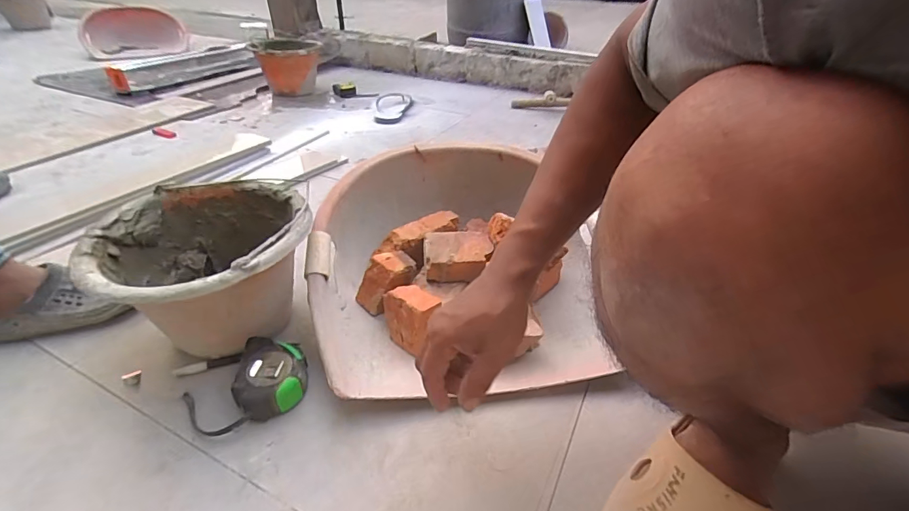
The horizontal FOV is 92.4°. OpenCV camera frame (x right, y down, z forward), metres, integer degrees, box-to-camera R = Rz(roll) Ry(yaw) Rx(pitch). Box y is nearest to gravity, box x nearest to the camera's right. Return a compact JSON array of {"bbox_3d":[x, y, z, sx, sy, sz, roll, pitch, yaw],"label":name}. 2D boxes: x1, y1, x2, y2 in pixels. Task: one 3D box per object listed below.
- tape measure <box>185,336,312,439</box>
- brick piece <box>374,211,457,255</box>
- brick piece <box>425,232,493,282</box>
[{"bbox_3d":[-0.250,0.147,0.523,0.137,0.045,0.114,-17,39,-25],"label":"tape measure"},{"bbox_3d":[-0.055,-0.037,0.699,0.143,0.032,0.044,-27,44,-34],"label":"brick piece"},{"bbox_3d":[-0.001,-0.002,0.658,0.087,0.040,0.088,-1,36,-3],"label":"brick piece"}]

